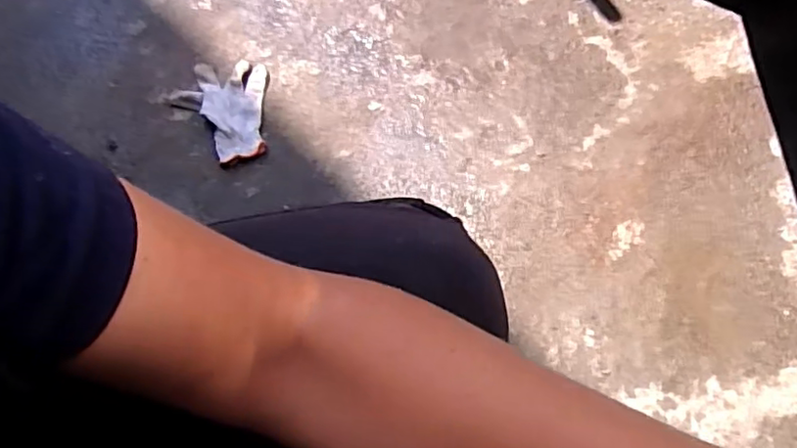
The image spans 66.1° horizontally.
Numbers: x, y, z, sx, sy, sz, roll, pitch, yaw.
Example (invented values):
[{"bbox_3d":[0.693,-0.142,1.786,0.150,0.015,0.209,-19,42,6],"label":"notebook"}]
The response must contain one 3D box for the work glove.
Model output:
[{"bbox_3d":[-0.232,-0.168,0.859,0.130,0.025,0.168,-37,71,-13],"label":"work glove"}]

